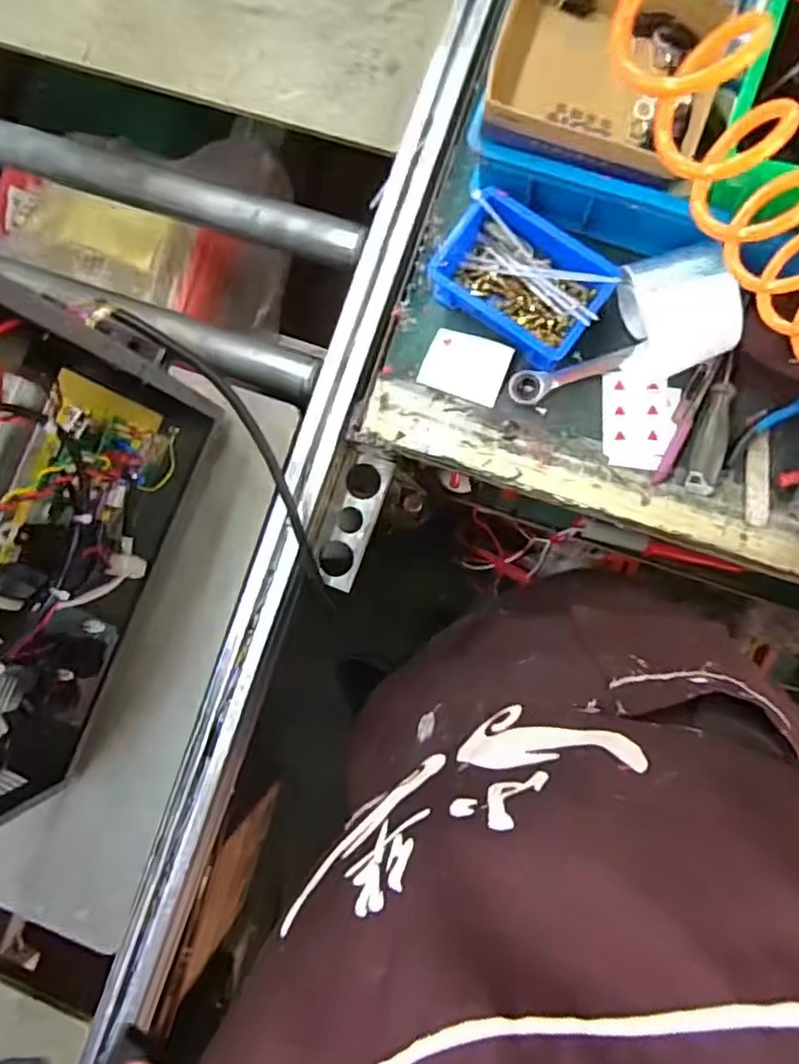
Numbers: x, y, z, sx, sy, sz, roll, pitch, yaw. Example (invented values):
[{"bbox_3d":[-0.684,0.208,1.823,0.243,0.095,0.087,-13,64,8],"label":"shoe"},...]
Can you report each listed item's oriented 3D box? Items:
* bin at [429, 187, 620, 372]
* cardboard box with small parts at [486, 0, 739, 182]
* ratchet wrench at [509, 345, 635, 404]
[{"bbox_3d":[0.112,-0.231,0.580,0.150,0.058,0.099,38,93,6],"label":"bin"},{"bbox_3d":[0.174,-0.393,0.522,0.177,0.035,0.148,17,90,7],"label":"cardboard box with small parts"},{"bbox_3d":[0.164,-0.148,0.598,0.116,0.014,0.031,-12,87,6],"label":"ratchet wrench"}]

